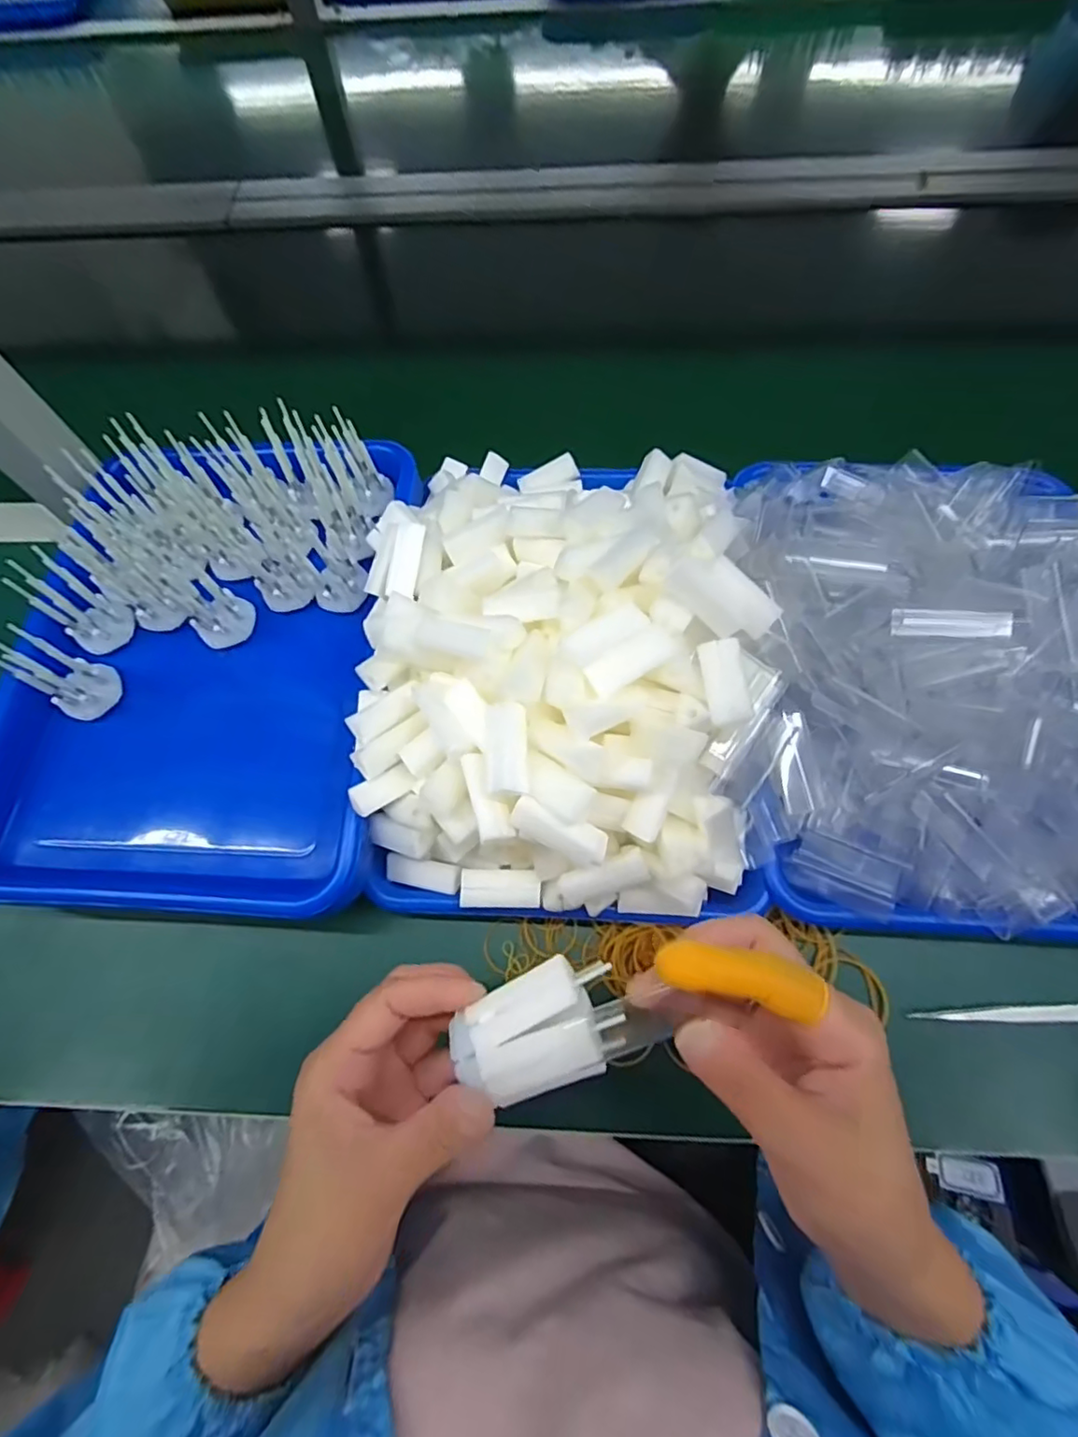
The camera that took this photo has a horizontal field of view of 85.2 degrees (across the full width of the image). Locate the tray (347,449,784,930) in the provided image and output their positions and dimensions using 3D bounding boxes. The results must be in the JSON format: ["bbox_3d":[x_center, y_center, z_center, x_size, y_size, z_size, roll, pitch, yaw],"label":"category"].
[{"bbox_3d":[0.011,-0.045,0.349,0.229,0.101,0.307,-2,67,3],"label":"tray"}]

